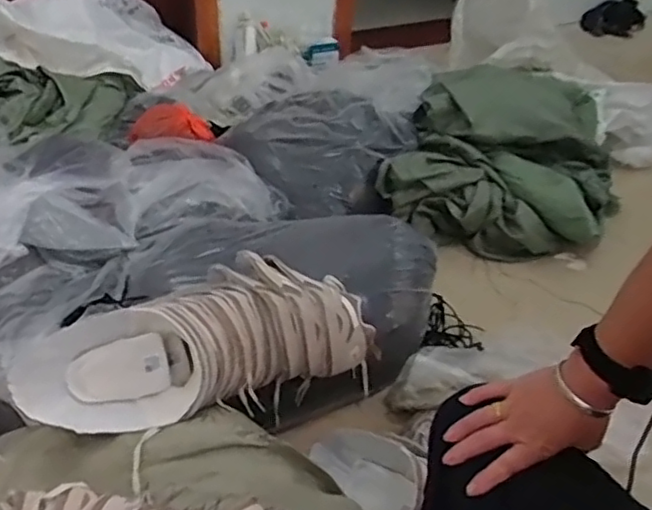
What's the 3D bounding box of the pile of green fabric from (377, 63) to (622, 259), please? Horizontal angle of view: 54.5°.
[{"bbox_3d":[0.572,-0.332,1.803,0.542,0.269,0.911,21,41,20],"label":"pile of green fabric"}]

